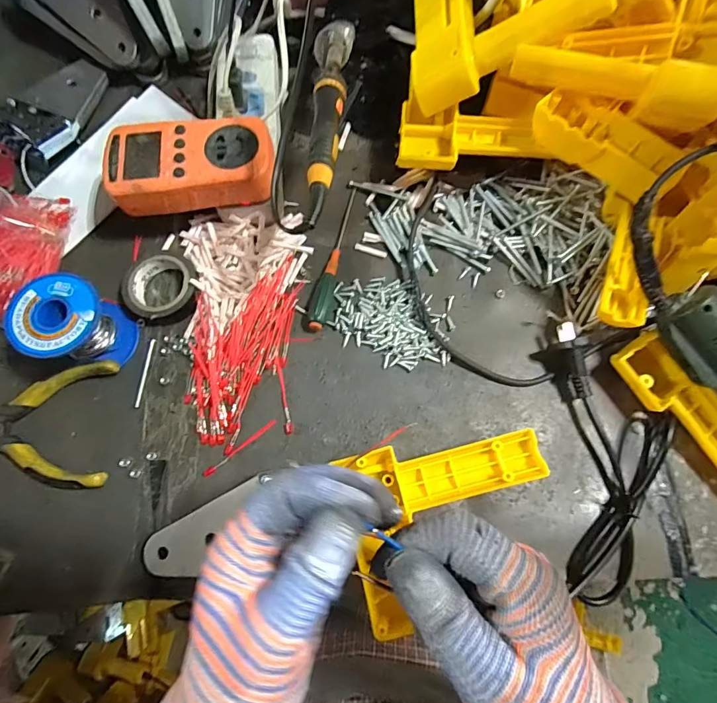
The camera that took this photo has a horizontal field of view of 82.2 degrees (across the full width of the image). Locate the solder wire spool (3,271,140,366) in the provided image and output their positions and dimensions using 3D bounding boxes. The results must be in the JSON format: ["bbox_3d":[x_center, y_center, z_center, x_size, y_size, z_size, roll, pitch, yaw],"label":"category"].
[{"bbox_3d":[-0.217,-0.019,0.318,0.060,0.062,0.062,16,75,5],"label":"solder wire spool"}]

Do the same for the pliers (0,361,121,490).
[{"bbox_3d":[-0.259,0.060,0.318,0.133,0.018,0.093,-4,74,0],"label":"pliers"}]

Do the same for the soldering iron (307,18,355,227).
[{"bbox_3d":[-0.023,-0.182,0.306,0.028,0.019,0.220,1,62,1],"label":"soldering iron"}]

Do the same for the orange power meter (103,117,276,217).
[{"bbox_3d":[-0.132,-0.152,0.334,0.128,0.040,0.065,-3,73,-2],"label":"orange power meter"}]

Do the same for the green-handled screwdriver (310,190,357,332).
[{"bbox_3d":[-0.021,-0.085,0.361,0.016,0.013,0.144,12,75,4],"label":"green-handled screwdriver"}]

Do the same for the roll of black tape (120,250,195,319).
[{"bbox_3d":[-0.168,-0.056,0.348,0.060,0.017,0.059,0,74,1],"label":"roll of black tape"}]

